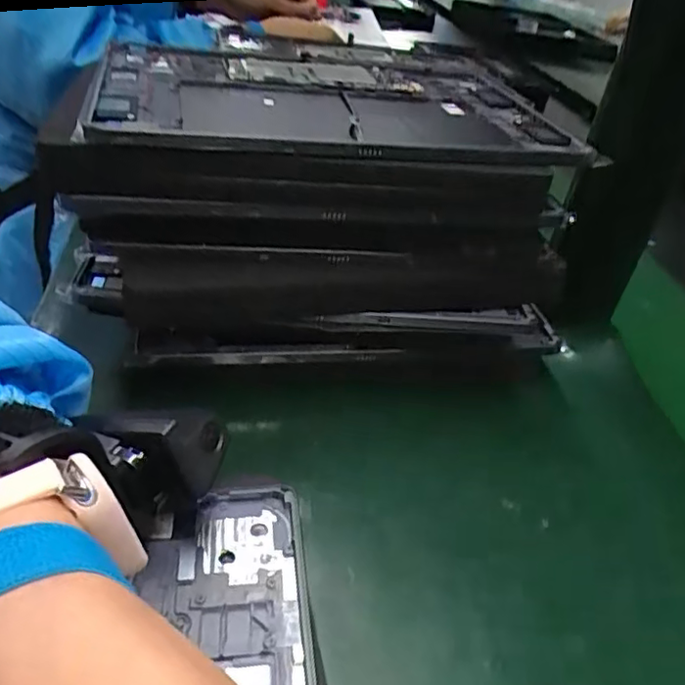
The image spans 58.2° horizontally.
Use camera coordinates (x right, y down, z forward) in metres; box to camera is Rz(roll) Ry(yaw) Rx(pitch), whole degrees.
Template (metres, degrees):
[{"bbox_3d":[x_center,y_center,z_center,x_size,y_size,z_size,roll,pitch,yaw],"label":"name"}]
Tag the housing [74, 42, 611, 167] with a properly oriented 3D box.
[{"bbox_3d":[-0.006,-0.145,0.362,0.262,0.032,0.182,1,38,-13],"label":"housing"}]

